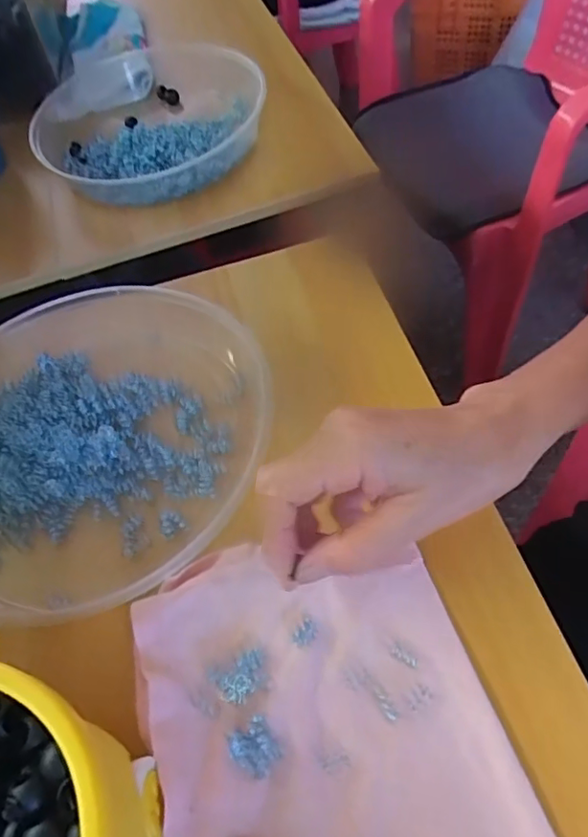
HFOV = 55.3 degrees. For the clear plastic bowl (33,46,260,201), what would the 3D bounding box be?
[{"bbox_3d":[-0.138,-0.296,0.554,0.218,0.053,0.233,-11,56,1],"label":"clear plastic bowl"}]

